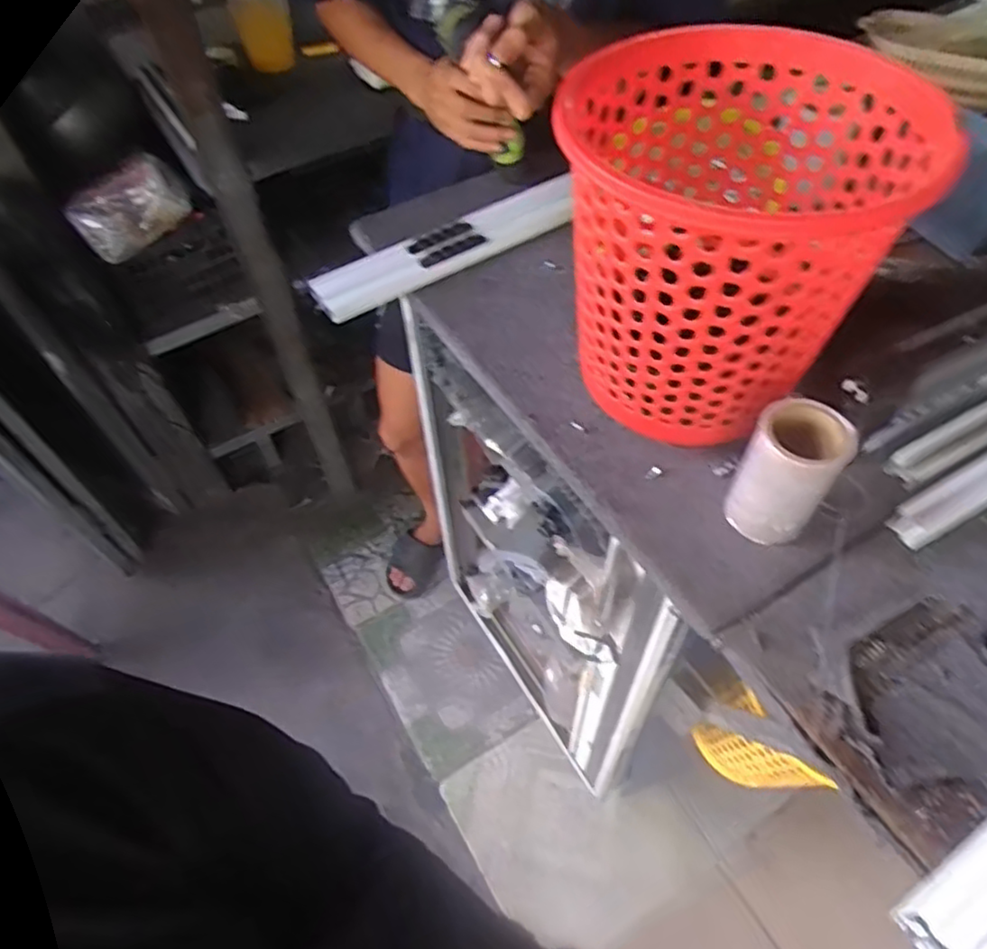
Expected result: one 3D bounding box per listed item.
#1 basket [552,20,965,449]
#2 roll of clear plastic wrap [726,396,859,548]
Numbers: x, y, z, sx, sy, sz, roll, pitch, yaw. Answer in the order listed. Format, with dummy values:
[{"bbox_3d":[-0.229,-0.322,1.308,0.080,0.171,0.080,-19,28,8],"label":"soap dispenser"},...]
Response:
[{"bbox_3d":[0.173,-0.166,0.537,0.234,0.243,0.234,-6,54,-2],"label":"basket"},{"bbox_3d":[0.221,0.000,0.510,0.062,0.102,0.060,-1,54,2],"label":"roll of clear plastic wrap"}]

